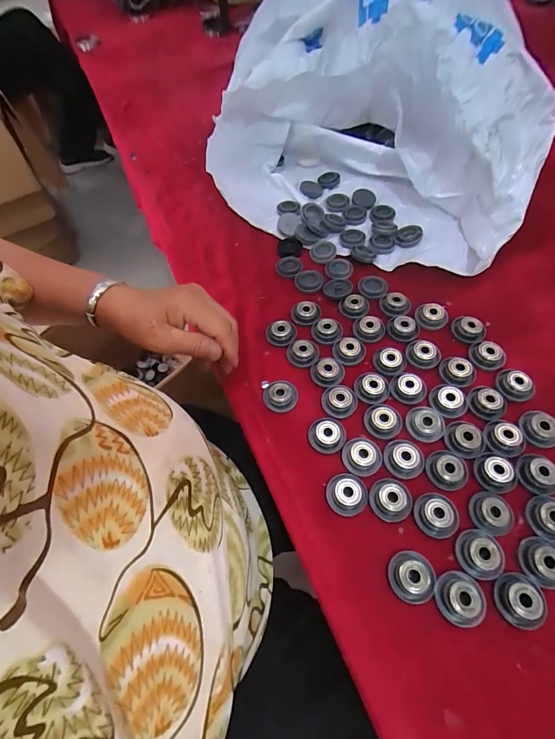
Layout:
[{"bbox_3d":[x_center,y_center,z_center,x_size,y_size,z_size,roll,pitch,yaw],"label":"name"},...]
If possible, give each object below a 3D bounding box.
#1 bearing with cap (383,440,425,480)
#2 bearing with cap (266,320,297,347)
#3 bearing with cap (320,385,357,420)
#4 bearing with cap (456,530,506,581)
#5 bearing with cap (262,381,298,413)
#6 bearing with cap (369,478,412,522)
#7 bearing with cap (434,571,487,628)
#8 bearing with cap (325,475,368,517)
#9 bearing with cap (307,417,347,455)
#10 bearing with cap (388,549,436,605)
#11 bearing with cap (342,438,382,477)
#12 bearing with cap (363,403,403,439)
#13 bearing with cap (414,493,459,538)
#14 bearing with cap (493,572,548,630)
[{"bbox_3d":[0.108,0.076,0.305,0.032,0.011,0.030,-1,59,1],"label":"bearing with cap"},{"bbox_3d":[0.004,-0.040,0.386,0.033,0.007,0.030,-1,59,1],"label":"bearing with cap"},{"bbox_3d":[0.059,0.028,0.338,0.033,0.008,0.032,16,60,11],"label":"bearing with cap"},{"bbox_3d":[0.151,0.138,0.265,0.029,0.011,0.032,-35,64,-18],"label":"bearing with cap"},{"bbox_3d":[0.003,0.024,0.347,0.033,0.011,0.032,8,59,6],"label":"bearing with cap"},{"bbox_3d":[0.092,0.106,0.289,0.033,0.012,0.031,25,63,16],"label":"bearing with cap"},{"bbox_3d":[0.130,0.163,0.253,0.032,0.015,0.031,-1,59,1],"label":"bearing with cap"},{"bbox_3d":[0.057,0.103,0.294,0.032,0.012,0.031,-1,59,1],"label":"bearing with cap"},{"bbox_3d":[0.045,0.059,0.322,0.032,0.011,0.032,-1,59,1],"label":"bearing with cap"},{"bbox_3d":[0.099,0.152,0.260,0.030,0.016,0.033,-1,59,1],"label":"bearing with cap"},{"bbox_3d":[0.073,0.074,0.308,0.032,0.009,0.033,-1,59,1],"label":"bearing with cap"},{"bbox_3d":[0.096,0.045,0.324,0.031,0.009,0.032,-1,59,1],"label":"bearing with cap"},{"bbox_3d":[0.126,0.115,0.283,0.032,0.011,0.031,-1,59,1],"label":"bearing with cap"},{"bbox_3d":[0.170,0.163,0.251,0.027,0.015,0.033,-1,59,1],"label":"bearing with cap"}]

